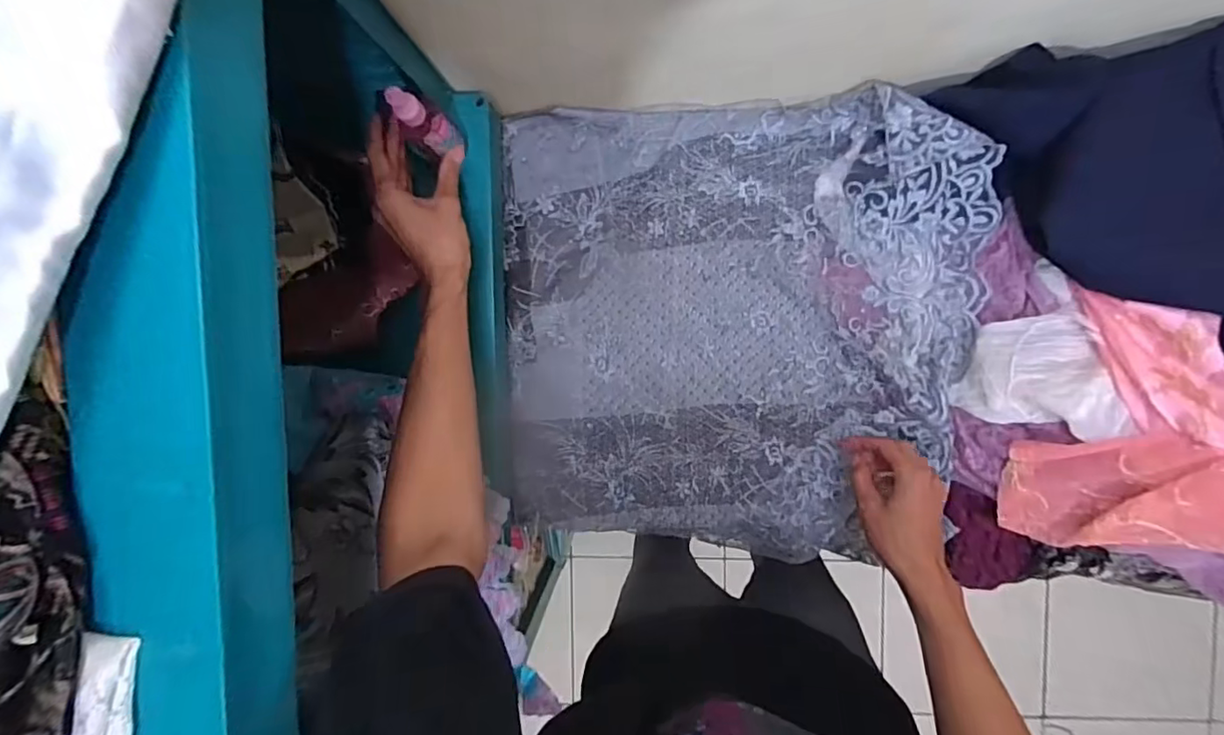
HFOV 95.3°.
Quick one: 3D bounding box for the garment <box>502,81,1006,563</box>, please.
[{"bbox_3d":[0.129,-0.041,0.629,0.503,0.082,0.505,0,93,3],"label":"garment"}]

